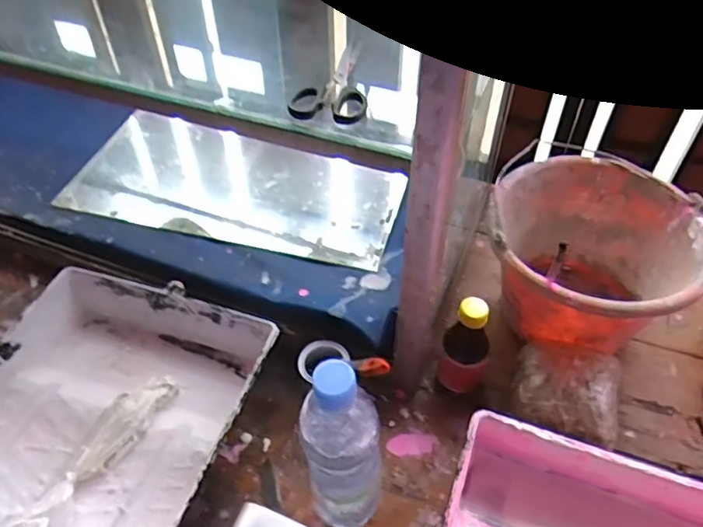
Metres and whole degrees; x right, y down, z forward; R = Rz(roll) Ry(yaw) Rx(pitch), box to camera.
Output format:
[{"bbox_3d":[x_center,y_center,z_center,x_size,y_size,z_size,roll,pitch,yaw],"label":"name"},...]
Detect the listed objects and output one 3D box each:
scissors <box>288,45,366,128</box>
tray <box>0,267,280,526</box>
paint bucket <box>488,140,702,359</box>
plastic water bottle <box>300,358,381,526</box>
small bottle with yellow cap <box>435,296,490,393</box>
[{"bbox_3d":[-0.018,-0.177,0.552,0.067,0.015,0.133,2,49,2],"label":"scissors"},{"bbox_3d":[-0.278,0.177,0.621,0.303,0.076,0.349,13,50,12],"label":"tray"},{"bbox_3d":[0.278,0.015,0.712,0.231,0.183,0.232,0,49,0],"label":"paint bucket"},{"bbox_3d":[-0.006,0.174,0.512,0.064,0.245,0.055,-13,50,-11],"label":"plastic water bottle"},{"bbox_3d":[0.127,0.098,0.647,0.052,0.143,0.044,13,50,12],"label":"small bottle with yellow cap"}]

